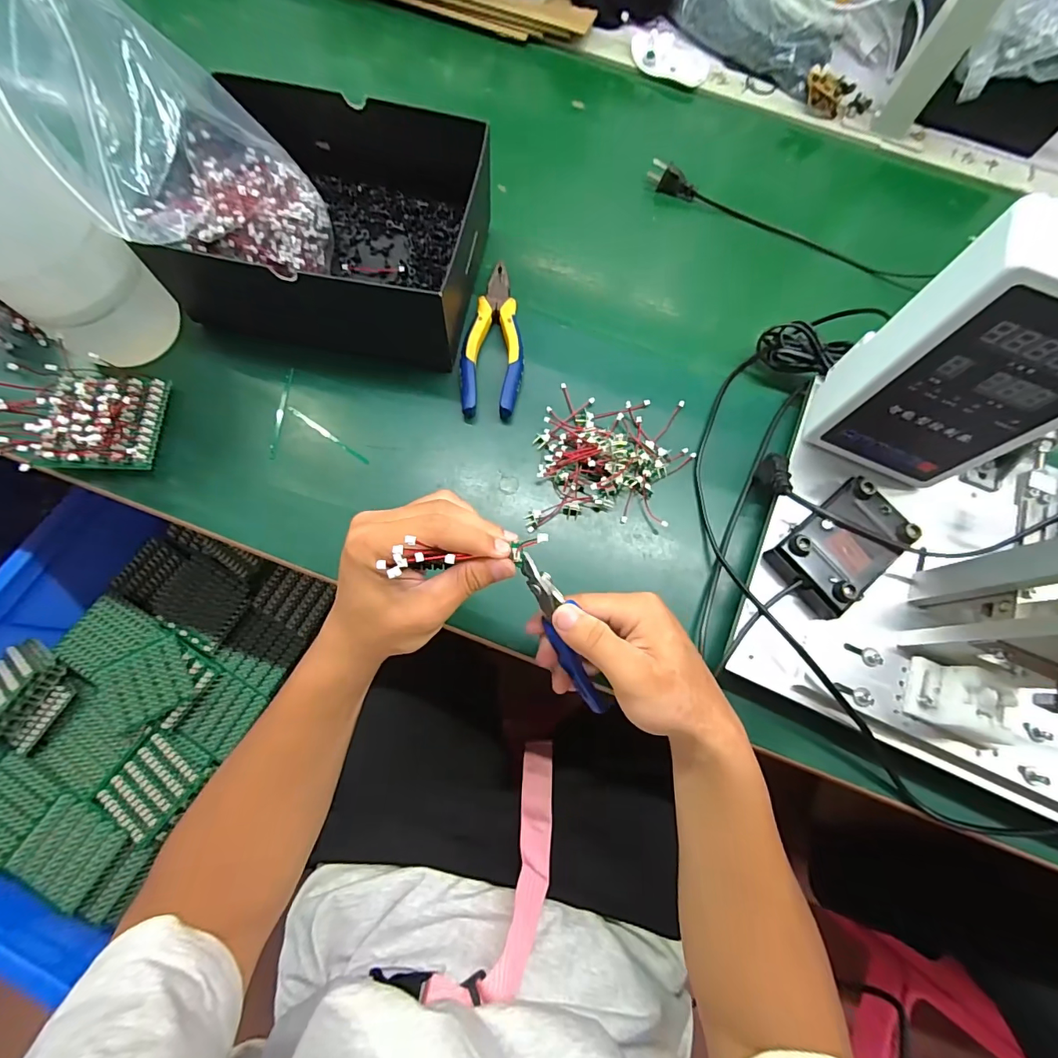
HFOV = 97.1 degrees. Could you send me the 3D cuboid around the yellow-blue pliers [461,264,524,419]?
[{"bbox_3d":[-0.033,-0.172,0.423,0.054,0.020,0.149,0,73,-3],"label":"yellow-blue pliers"}]

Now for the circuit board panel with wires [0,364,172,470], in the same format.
[{"bbox_3d":[-0.351,-0.085,0.357,0.101,0.062,0.099,3,72,-2],"label":"circuit board panel with wires"}]

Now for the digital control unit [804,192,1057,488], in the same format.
[{"bbox_3d":[0.290,-0.106,0.315,0.114,0.185,0.068,27,73,5],"label":"digital control unit"}]

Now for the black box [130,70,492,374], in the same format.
[{"bbox_3d":[-0.165,-0.265,0.408,0.241,0.079,0.192,9,72,0],"label":"black box"}]

